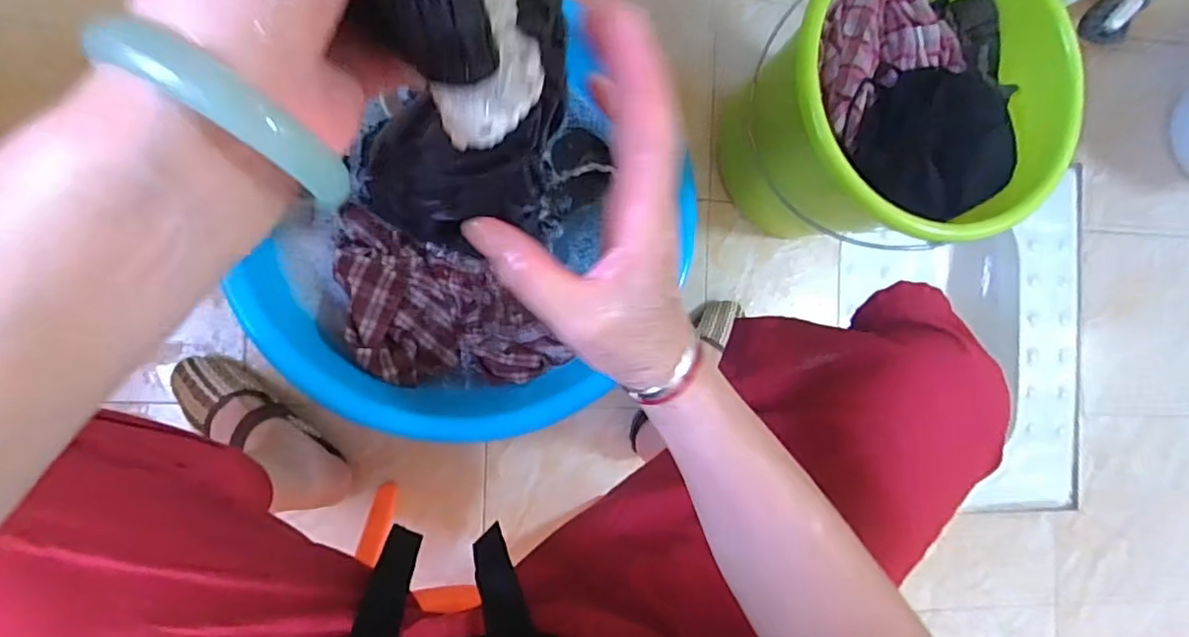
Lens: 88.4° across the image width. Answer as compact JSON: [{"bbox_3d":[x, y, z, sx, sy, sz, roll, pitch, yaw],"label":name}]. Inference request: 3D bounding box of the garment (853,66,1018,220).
[{"bbox_3d":[0.348,-0.174,0.615,0.195,0.063,0.138,-1,88,-8],"label":"garment"}]

